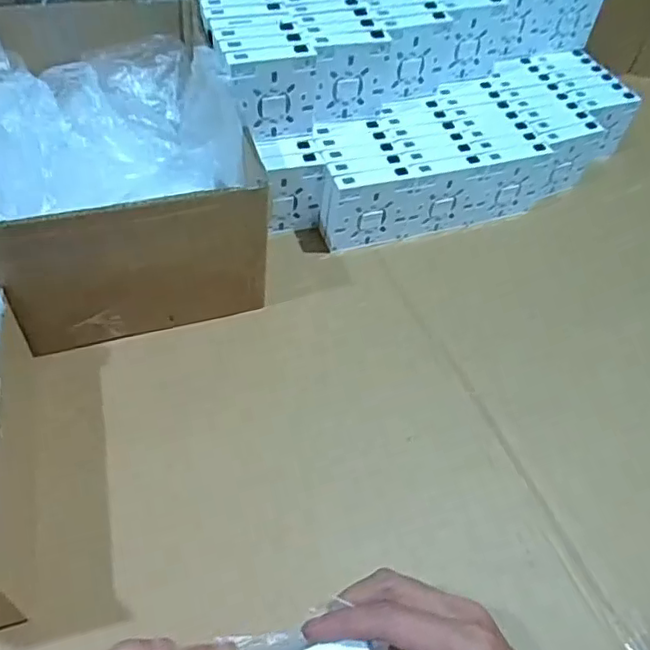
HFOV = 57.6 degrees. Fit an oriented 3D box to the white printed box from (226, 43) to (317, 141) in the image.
[{"bbox_3d":[-0.048,-0.225,0.585,0.089,0.092,0.021,-14,51,-14],"label":"white printed box"}]

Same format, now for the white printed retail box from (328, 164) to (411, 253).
[{"bbox_3d":[0.043,-0.121,0.626,0.087,0.088,0.022,-14,51,-14],"label":"white printed retail box"}]

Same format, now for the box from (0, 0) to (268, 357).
[{"bbox_3d":[-0.226,-0.158,0.558,0.283,0.168,0.332,-11,50,-11],"label":"box"}]

